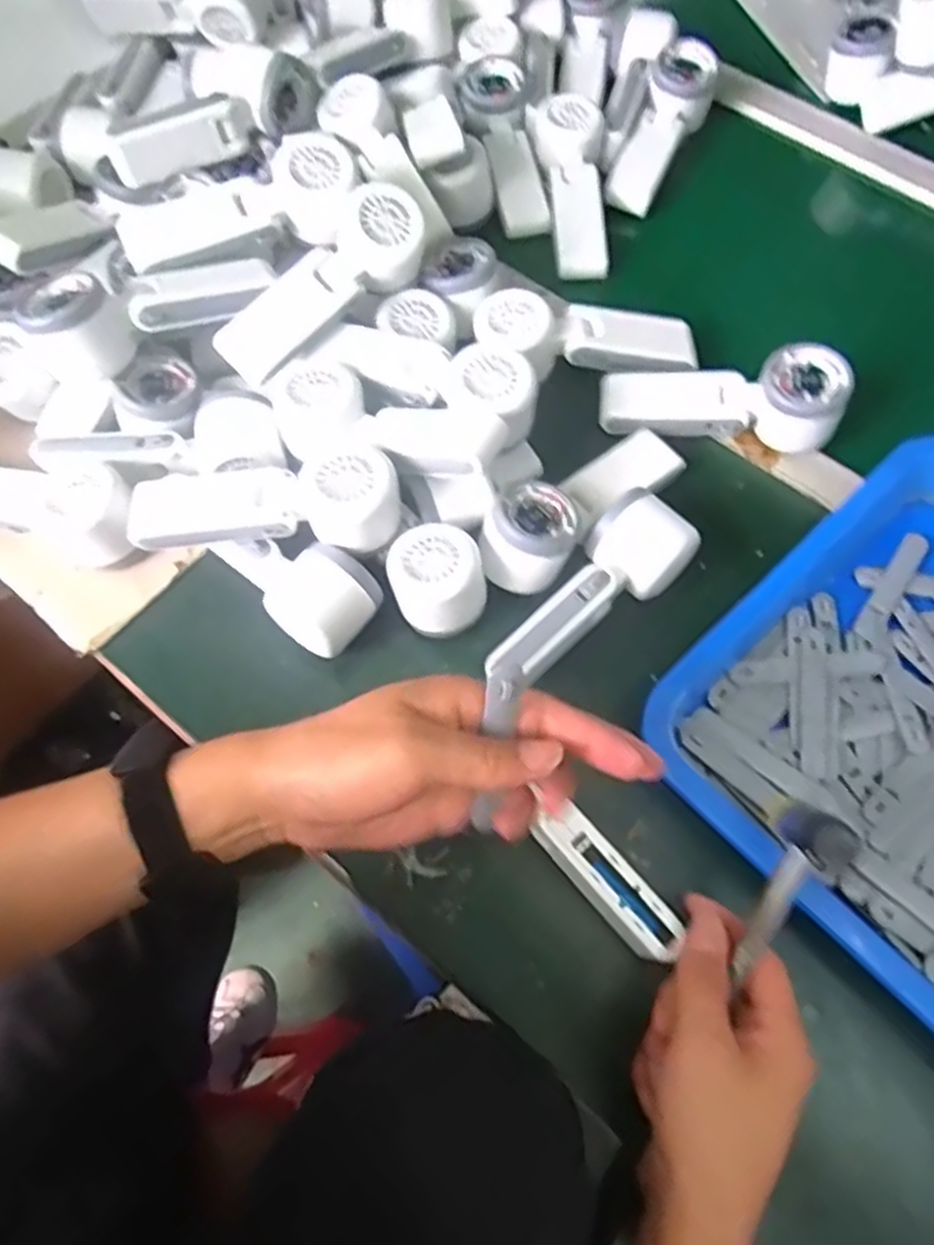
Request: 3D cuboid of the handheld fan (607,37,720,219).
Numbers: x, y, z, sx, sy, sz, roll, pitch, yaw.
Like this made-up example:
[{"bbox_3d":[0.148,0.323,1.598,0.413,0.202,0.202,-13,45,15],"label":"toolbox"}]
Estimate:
[{"bbox_3d":[0.171,-0.431,0.673,0.056,0.046,0.177,20,67,9],"label":"handheld fan"}]

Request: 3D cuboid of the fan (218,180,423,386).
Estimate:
[{"bbox_3d":[-0.099,-0.232,0.535,0.168,0.048,0.060,-41,72,-2],"label":"fan"}]

